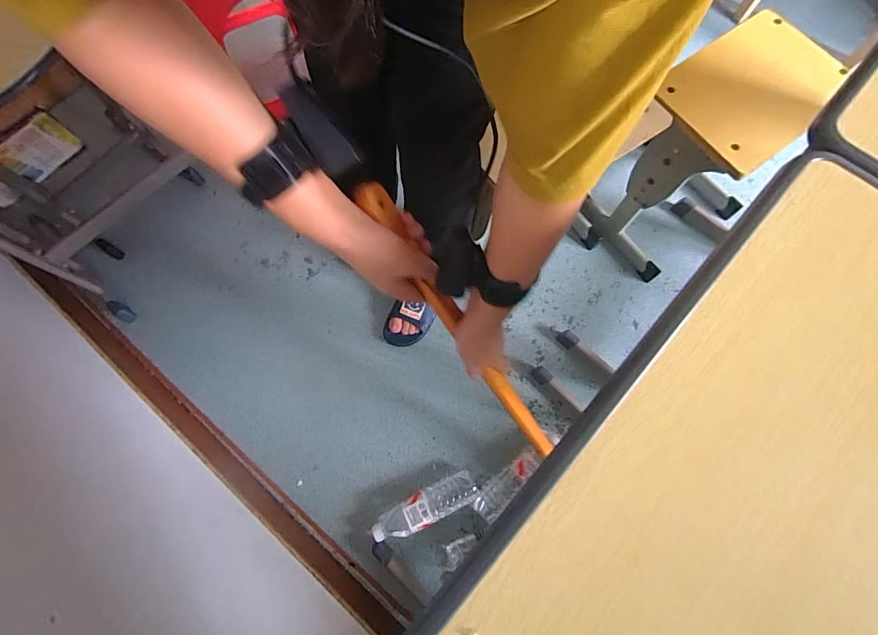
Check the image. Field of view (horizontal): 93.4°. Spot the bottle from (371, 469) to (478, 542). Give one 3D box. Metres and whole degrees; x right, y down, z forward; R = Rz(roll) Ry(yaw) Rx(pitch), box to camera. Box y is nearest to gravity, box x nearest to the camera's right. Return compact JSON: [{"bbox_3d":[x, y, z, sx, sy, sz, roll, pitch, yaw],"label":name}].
[{"bbox_3d":[-0.030,0.389,0.843,0.223,0.059,0.072,-24,75,-8],"label":"bottle"}]

